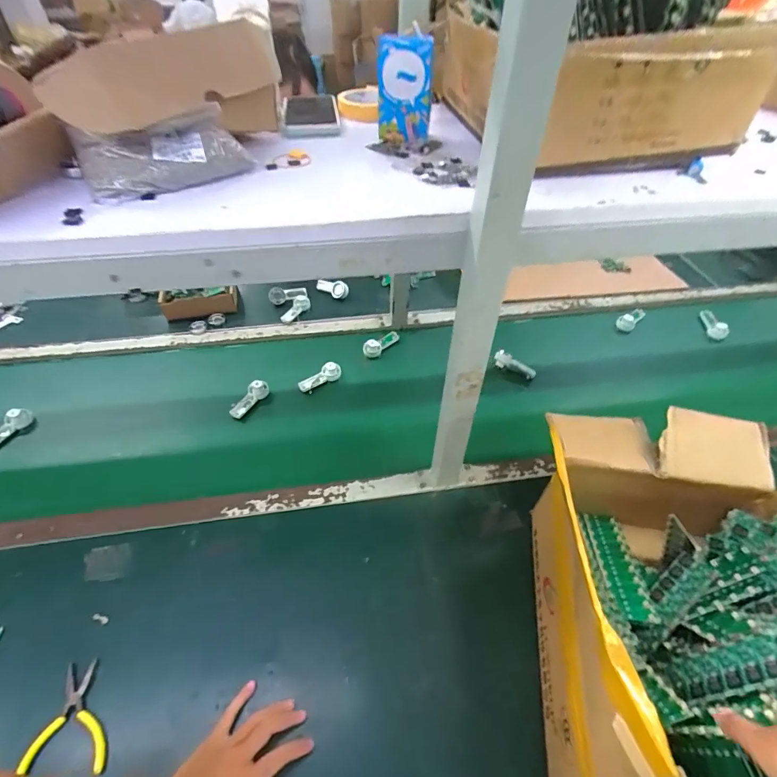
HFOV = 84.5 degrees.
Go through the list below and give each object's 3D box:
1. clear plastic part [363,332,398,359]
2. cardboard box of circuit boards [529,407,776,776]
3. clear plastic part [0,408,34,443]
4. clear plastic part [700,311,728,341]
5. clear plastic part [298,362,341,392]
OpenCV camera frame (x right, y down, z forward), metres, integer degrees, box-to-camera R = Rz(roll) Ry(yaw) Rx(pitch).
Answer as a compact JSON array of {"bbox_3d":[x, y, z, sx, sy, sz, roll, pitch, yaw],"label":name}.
[{"bbox_3d":[-0.016,-0.106,0.990,0.092,0.040,0.024,-32,55,-27],"label":"clear plastic part"},{"bbox_3d":[0.353,0.219,0.495,0.304,0.238,0.431,9,48,8],"label":"cardboard box of circuit boards"},{"bbox_3d":[-0.702,0.074,0.782,0.025,0.037,0.095,13,48,11],"label":"clear plastic part"},{"bbox_3d":[0.778,-0.157,1.027,0.032,0.035,0.082,-15,68,-15],"label":"clear plastic part"},{"bbox_3d":[-0.148,-0.023,0.917,0.093,0.032,0.036,-24,52,-22],"label":"clear plastic part"}]

